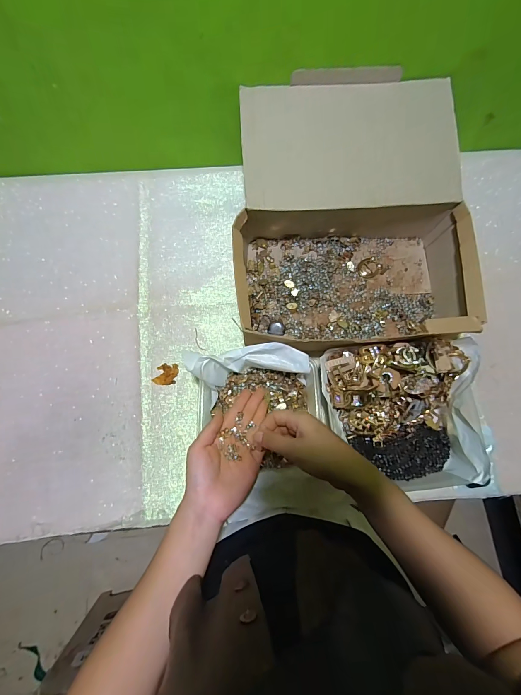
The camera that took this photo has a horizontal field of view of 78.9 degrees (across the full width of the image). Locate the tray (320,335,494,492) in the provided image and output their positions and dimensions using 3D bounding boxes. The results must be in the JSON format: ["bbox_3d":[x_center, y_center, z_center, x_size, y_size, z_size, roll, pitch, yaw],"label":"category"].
[{"bbox_3d":[0.196,0.097,0.447,0.203,0.090,0.202,-6,77,-3],"label":"tray"}]

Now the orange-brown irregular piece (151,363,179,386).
[{"bbox_3d":[-0.149,0.043,0.502,0.034,0.004,0.036,13,77,2],"label":"orange-brown irregular piece"}]

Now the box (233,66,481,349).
[{"bbox_3d":[0.130,-0.193,0.495,0.336,0.139,0.384,-3,77,-2],"label":"box"}]

